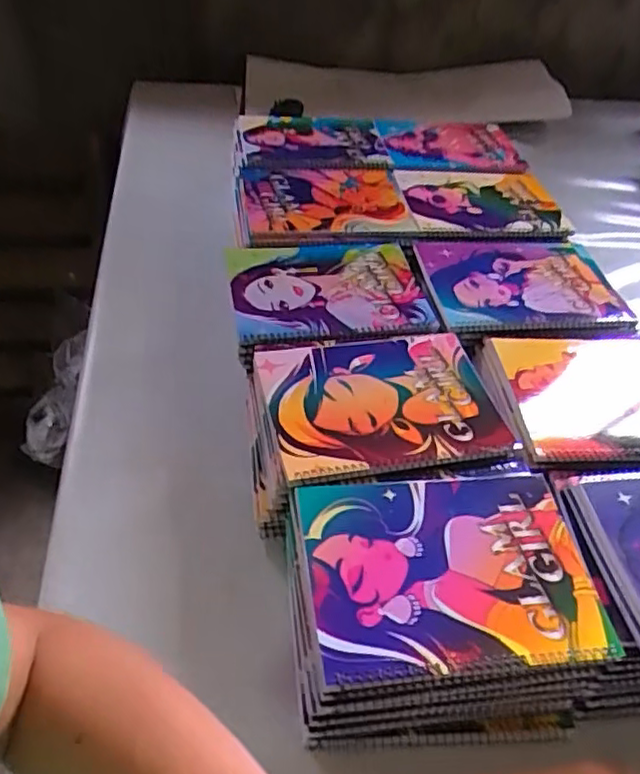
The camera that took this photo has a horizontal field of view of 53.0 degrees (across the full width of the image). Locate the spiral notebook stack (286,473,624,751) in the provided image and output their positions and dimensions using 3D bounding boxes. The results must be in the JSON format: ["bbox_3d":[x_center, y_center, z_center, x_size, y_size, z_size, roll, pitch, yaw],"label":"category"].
[{"bbox_3d":[0.088,0.162,0.484,0.211,0.105,0.165,-1,45,-5],"label":"spiral notebook stack"}]

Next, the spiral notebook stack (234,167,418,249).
[{"bbox_3d":[0.005,-0.223,0.801,0.212,0.041,0.170,-2,45,-10],"label":"spiral notebook stack"}]

